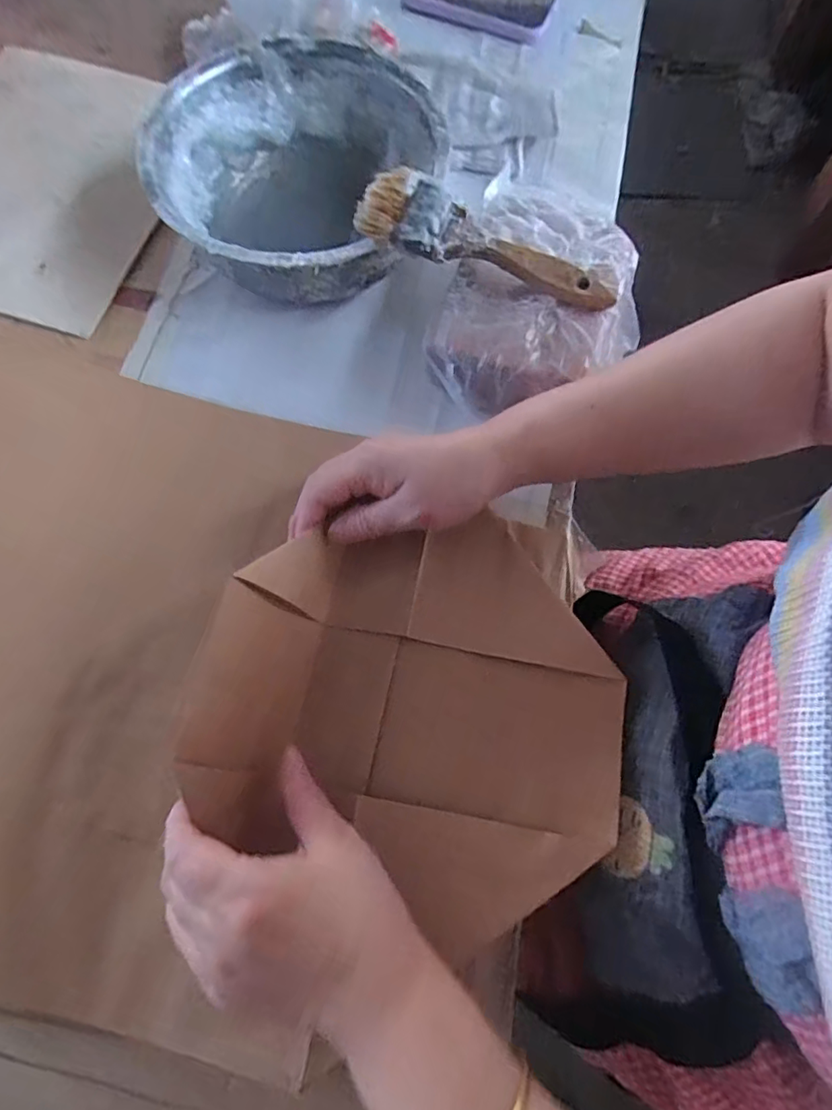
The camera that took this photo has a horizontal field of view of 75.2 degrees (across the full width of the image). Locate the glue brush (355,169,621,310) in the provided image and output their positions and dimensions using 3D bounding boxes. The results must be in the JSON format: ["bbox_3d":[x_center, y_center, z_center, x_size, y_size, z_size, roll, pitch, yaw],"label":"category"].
[{"bbox_3d":[0.047,-0.205,0.357,0.176,0.013,0.049,23,87,-2],"label":"glue brush"}]

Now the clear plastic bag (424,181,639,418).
[{"bbox_3d":[0.095,-0.187,0.400,0.132,0.062,0.176,18,68,9],"label":"clear plastic bag"}]

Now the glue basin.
[{"bbox_3d":[-0.088,-0.283,0.430,0.210,0.099,0.221,17,67,9],"label":"glue basin"}]

